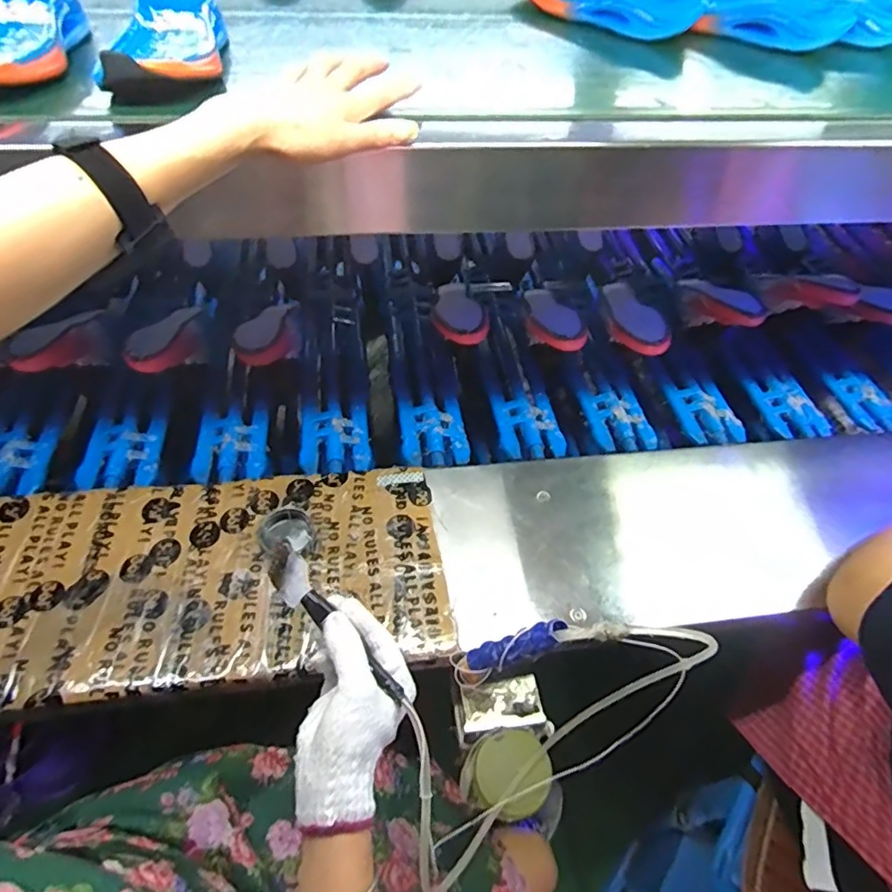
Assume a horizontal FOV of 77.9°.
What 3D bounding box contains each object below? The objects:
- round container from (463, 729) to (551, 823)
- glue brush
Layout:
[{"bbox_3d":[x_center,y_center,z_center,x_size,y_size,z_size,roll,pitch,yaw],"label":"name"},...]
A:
[{"bbox_3d":[0.061,0.327,0.545,0.075,0.048,0.077,1,45,-1],"label":"round container"},{"bbox_3d":[-0.096,0.148,0.455,0.030,0.020,0.160,-35,70,-30],"label":"glue brush"}]

